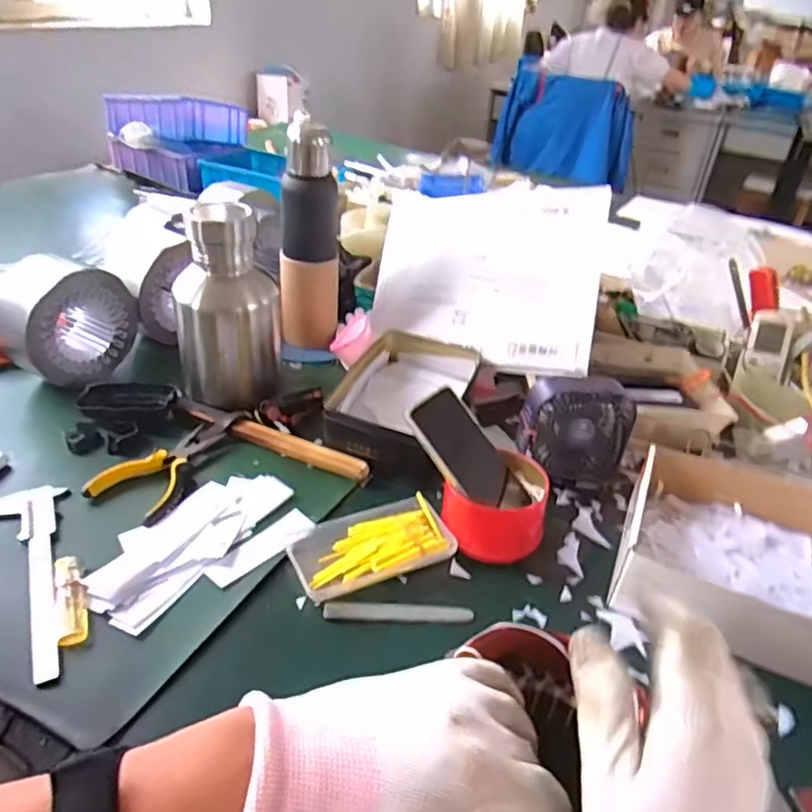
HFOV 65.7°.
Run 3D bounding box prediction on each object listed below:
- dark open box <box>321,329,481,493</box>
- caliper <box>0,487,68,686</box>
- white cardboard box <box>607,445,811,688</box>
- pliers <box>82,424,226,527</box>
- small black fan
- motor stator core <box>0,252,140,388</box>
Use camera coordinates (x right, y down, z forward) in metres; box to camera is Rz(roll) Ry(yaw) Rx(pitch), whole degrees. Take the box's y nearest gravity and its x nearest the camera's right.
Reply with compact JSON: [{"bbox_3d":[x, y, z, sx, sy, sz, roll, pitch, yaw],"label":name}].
[{"bbox_3d":[-0.001,-0.013,0.780,0.149,0.047,0.249,13,36,11],"label":"dark open box"},{"bbox_3d":[-0.336,0.146,0.547,0.065,0.009,0.226,-10,38,-20],"label":"caliper"},{"bbox_3d":[0.338,0.143,0.589,0.252,0.066,0.215,20,38,21],"label":"white cardboard box"},{"bbox_3d":[-0.250,0.061,0.669,0.088,0.016,0.147,19,37,20],"label":"pliers"},{"bbox_3d":[0.190,0.028,0.715,0.124,0.124,0.040,0,7,-10],"label":"small black fan"},{"bbox_3d":[-0.428,-0.112,0.793,0.105,0.136,0.148,26,40,28],"label":"motor stator core"}]

